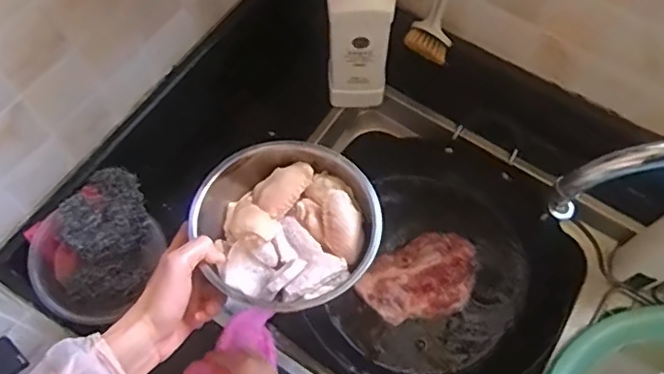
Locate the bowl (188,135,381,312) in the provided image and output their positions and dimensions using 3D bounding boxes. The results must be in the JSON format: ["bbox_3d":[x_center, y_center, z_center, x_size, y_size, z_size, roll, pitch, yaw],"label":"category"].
[{"bbox_3d":[-0.040,0.035,0.557,0.162,0.051,0.168,0,63,-1],"label":"bowl"}]

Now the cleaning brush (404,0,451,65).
[{"bbox_3d":[0.130,-0.241,0.687,0.056,0.225,0.046,16,64,7],"label":"cleaning brush"}]

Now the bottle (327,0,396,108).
[{"bbox_3d":[0.034,-0.209,0.738,0.078,0.276,0.060,-2,63,-2],"label":"bottle"}]

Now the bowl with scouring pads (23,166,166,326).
[{"bbox_3d":[-0.255,0.071,0.644,0.142,0.080,0.111,-36,69,-17],"label":"bowl with scouring pads"}]

